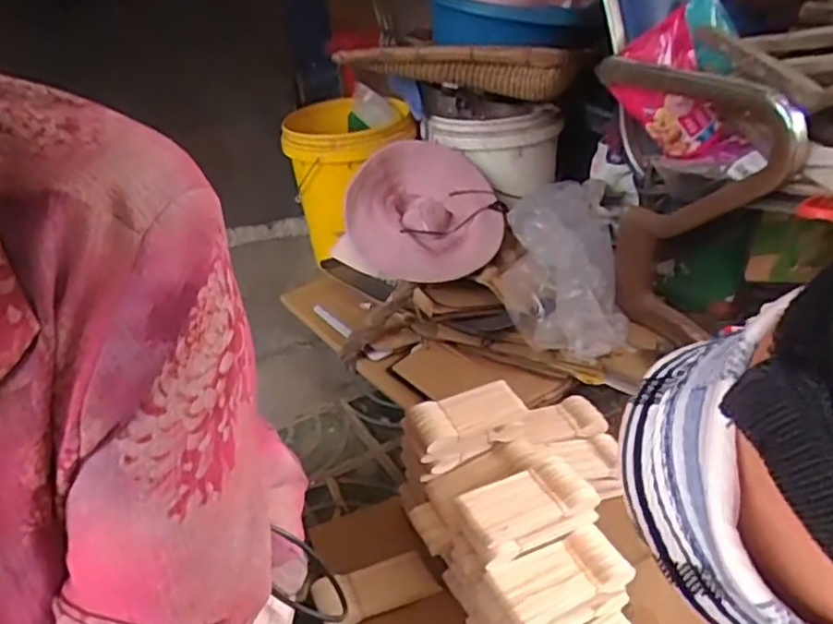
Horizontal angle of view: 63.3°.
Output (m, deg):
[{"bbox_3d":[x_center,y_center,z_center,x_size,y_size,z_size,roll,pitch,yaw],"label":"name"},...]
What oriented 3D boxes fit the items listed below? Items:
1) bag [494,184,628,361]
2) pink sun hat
[{"bbox_3d":[0.263,-0.090,1.227,0.212,0.185,0.332,1,31,9],"label":"bag"},{"bbox_3d":[0.008,-0.194,1.254,0.304,0.239,0.114,-12,31,-14],"label":"pink sun hat"}]

